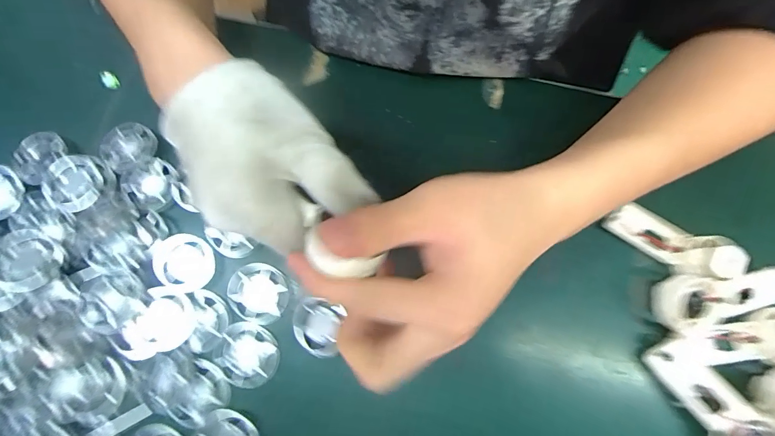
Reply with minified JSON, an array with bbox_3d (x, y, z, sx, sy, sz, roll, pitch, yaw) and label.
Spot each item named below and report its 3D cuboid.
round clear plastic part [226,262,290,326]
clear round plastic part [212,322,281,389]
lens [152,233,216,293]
[{"bbox_3d":[-0.092,0.054,0.269,0.044,0.005,0.040,0,79,0],"label":"round clear plastic part"},{"bbox_3d":[-0.095,0.093,0.257,0.044,0.004,0.037,29,80,6],"label":"clear round plastic part"},{"bbox_3d":[-0.145,0.031,0.271,0.038,0.006,0.043,-26,80,-5],"label":"lens"}]

